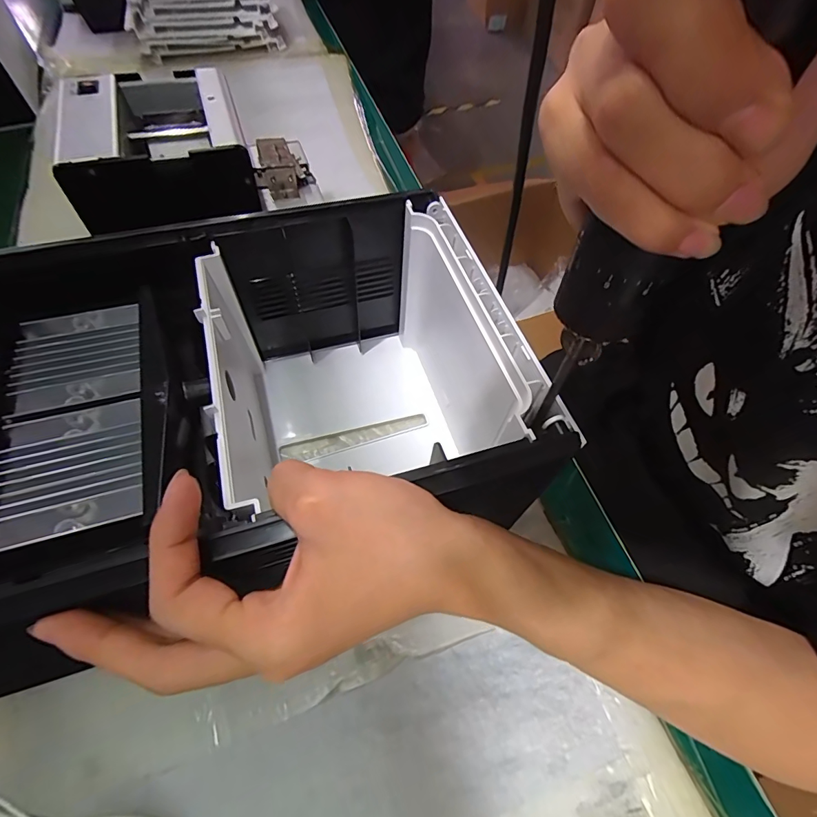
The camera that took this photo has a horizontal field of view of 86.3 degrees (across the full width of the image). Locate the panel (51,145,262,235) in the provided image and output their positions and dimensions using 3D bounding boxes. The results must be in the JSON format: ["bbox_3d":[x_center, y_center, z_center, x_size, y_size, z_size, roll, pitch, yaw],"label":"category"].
[{"bbox_3d":[-0.174,-0.157,0.314,0.123,0.051,0.006,-16,62,-10],"label":"panel"}]

